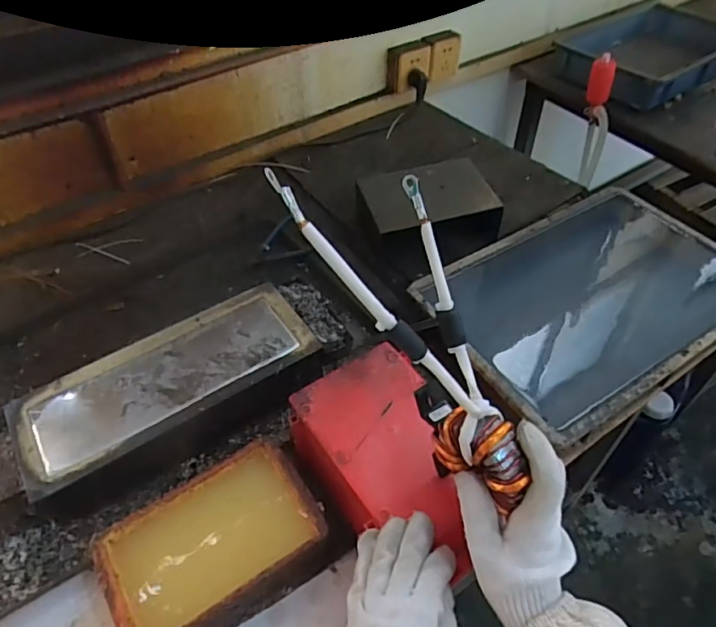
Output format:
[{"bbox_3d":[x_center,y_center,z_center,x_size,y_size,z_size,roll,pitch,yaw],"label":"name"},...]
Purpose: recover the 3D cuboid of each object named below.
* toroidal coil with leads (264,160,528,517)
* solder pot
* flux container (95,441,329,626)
[{"bbox_3d":[0.050,0.007,0.409,0.101,0.290,0.074,-44,20,-31],"label":"toroidal coil with leads"},{"bbox_3d":[-0.219,0.094,0.650,0.339,0.075,0.151,-26,53,-19],"label":"solder pot"},{"bbox_3d":[-0.142,0.233,0.534,0.206,0.056,0.138,-25,52,-20],"label":"flux container"}]

